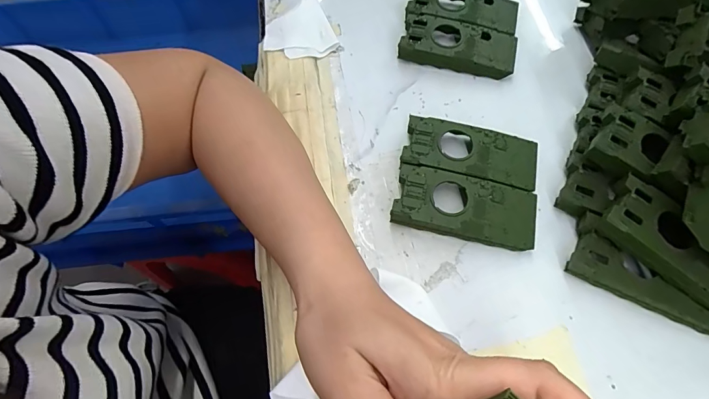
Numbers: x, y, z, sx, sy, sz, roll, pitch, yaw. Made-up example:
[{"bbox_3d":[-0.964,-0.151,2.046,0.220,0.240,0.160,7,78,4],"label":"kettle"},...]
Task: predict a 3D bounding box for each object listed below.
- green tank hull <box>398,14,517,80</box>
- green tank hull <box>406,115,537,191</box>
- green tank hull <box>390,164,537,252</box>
[{"bbox_3d":[0.096,-0.142,0.356,0.102,0.022,0.047,11,66,6],"label":"green tank hull"},{"bbox_3d":[0.092,-0.035,0.308,0.103,0.020,0.048,13,67,7],"label":"green tank hull"},{"bbox_3d":[0.083,0.007,0.290,0.103,0.021,0.047,10,66,6],"label":"green tank hull"}]

